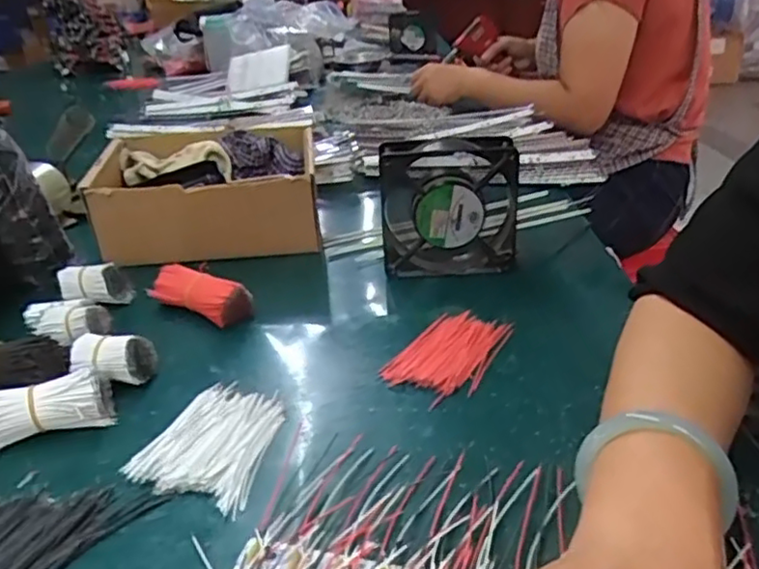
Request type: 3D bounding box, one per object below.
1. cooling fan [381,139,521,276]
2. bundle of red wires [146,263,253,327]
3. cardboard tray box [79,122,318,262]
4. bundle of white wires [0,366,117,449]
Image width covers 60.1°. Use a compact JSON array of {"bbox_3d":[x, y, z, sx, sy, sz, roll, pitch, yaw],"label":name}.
[{"bbox_3d":[0.062,-0.069,0.587,0.120,0.124,0.039,-2,28,-1],"label":"cooling fan"},{"bbox_3d":[-0.153,0.009,0.557,0.088,0.035,0.032,10,30,21],"label":"bundle of red wires"},{"bbox_3d":[-0.183,-0.091,0.692,0.208,0.090,0.190,-9,28,-13],"label":"cardboard tray box"},{"bbox_3d":[-0.224,0.081,0.423,0.093,0.035,0.036,-15,30,-23],"label":"bundle of white wires"}]

